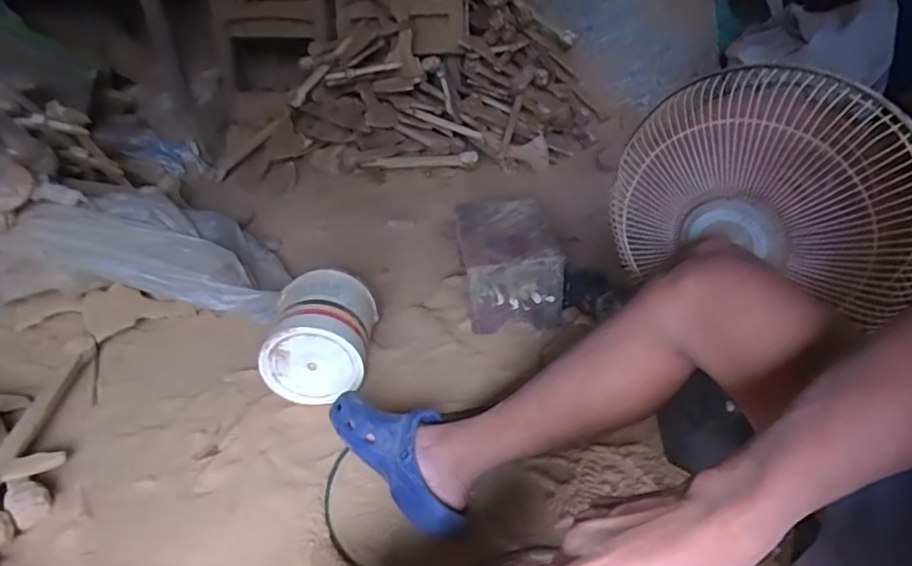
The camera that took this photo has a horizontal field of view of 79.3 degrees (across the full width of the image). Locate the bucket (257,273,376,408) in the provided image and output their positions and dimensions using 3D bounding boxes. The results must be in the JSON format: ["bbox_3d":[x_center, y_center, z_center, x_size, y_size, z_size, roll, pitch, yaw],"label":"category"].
[{"bbox_3d":[-0.251,0.089,1.025,0.173,0.180,0.186,-2,28,1],"label":"bucket"}]

